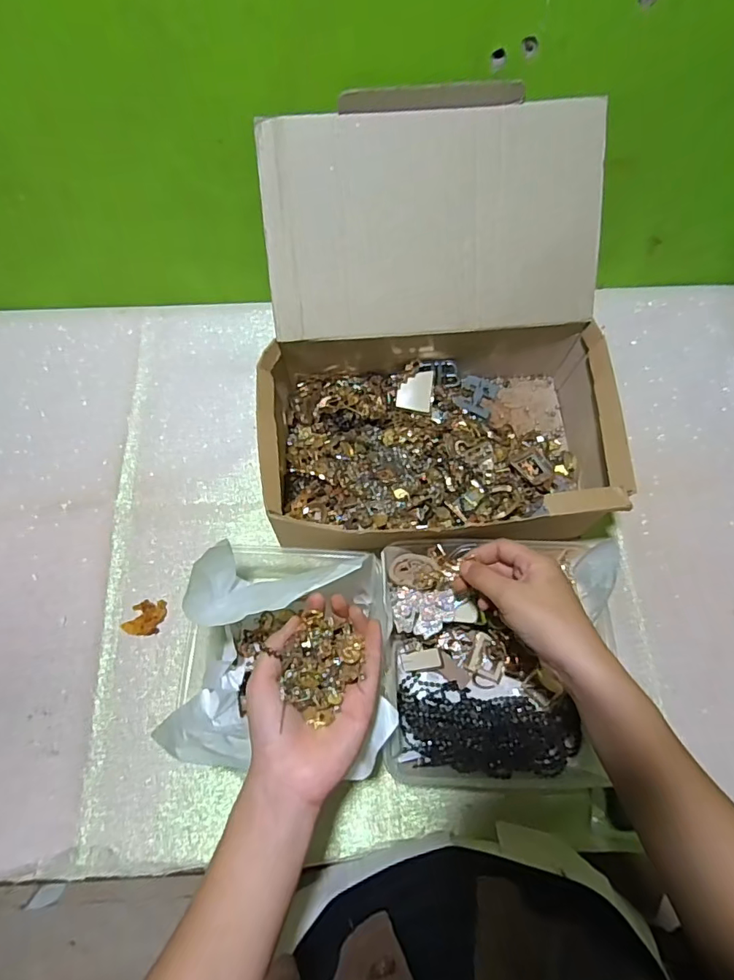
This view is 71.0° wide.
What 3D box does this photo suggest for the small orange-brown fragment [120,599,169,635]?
[{"bbox_3d":[-0.219,0.125,0.508,0.035,0.004,0.036,12,66,3],"label":"small orange-brown fragment"}]

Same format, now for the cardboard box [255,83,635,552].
[{"bbox_3d":[0.066,-0.134,0.496,0.333,0.219,0.356,-3,66,-3],"label":"cardboard box"}]

